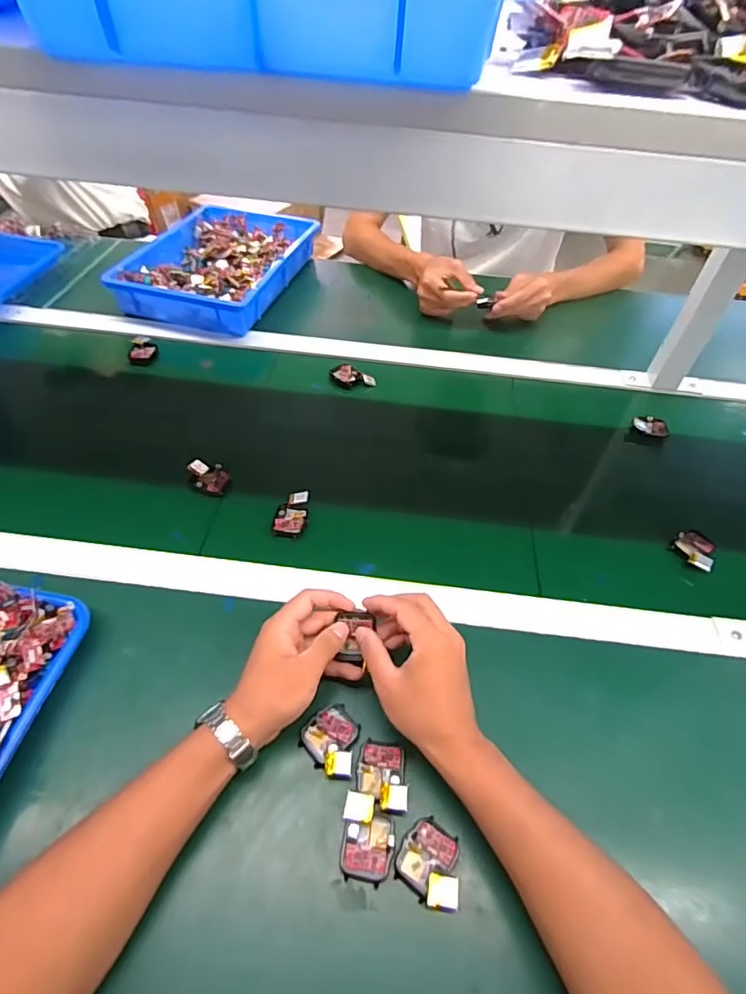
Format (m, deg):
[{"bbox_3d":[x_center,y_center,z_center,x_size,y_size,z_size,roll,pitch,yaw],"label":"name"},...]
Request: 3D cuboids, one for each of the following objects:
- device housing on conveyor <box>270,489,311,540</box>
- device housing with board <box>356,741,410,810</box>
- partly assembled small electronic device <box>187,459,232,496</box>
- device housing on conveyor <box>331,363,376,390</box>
[{"bbox_3d":[-0.094,0.018,0.600,0.036,0.014,0.062,8,49,2],"label":"device housing on conveyor"},{"bbox_3d":[0.009,0.229,0.424,0.042,0.015,0.051,9,49,3],"label":"device housing with board"},{"bbox_3d":[-0.201,-0.025,0.630,0.052,0.017,0.038,19,51,12],"label":"partly assembled small electronic device"},{"bbox_3d":[-0.032,-0.182,0.784,0.068,0.019,0.030,25,52,16],"label":"device housing on conveyor"}]

